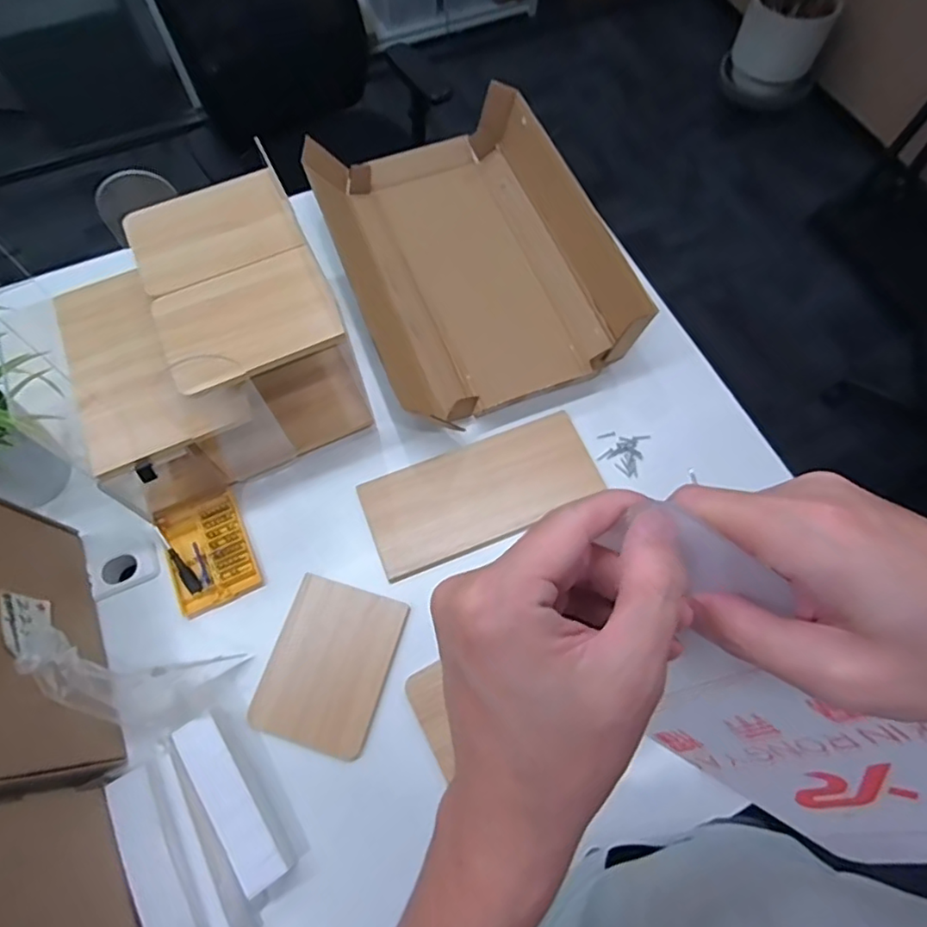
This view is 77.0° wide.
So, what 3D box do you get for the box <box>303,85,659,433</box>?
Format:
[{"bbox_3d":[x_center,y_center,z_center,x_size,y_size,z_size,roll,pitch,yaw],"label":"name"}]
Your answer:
[{"bbox_3d":[0.005,-0.357,1.019,0.412,0.147,0.573,-21,67,-9],"label":"box"}]

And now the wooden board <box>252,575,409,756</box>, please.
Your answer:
[{"bbox_3d":[-0.178,0.264,0.774,0.156,0.007,0.202,16,67,7],"label":"wooden board"}]

